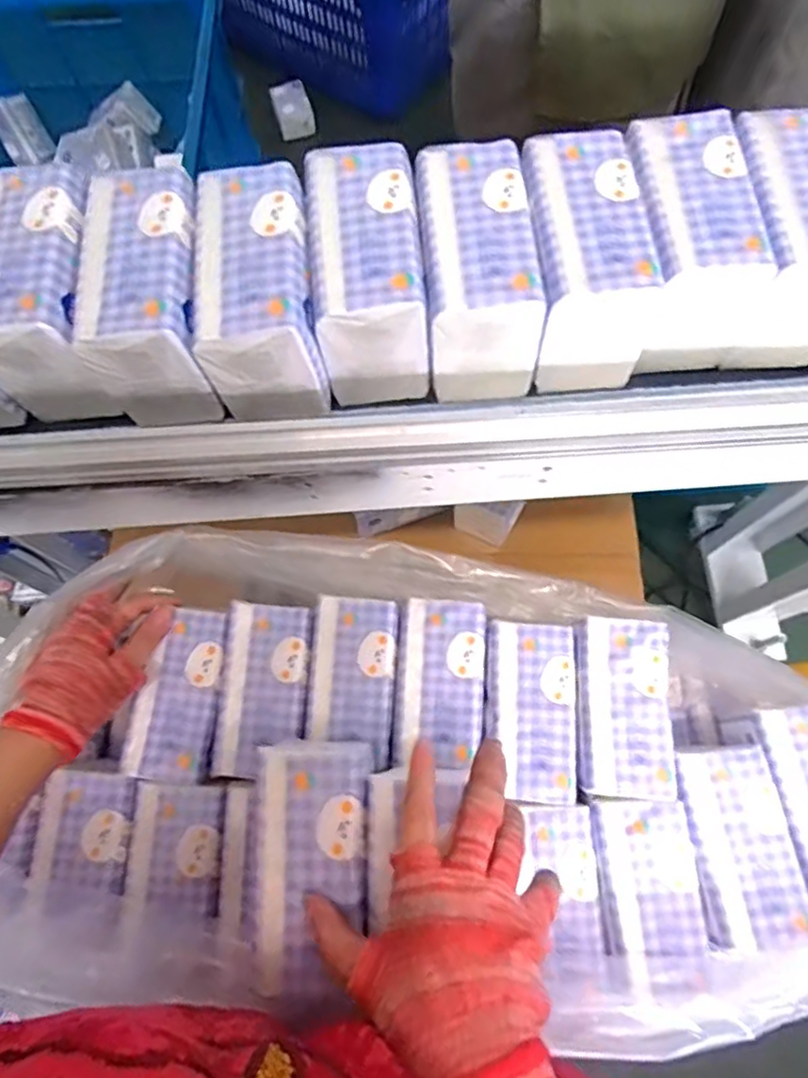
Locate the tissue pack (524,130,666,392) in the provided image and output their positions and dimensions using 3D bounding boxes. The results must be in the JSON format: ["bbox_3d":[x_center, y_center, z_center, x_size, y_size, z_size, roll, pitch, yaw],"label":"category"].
[{"bbox_3d":[0.107,-0.168,0.382,0.062,0.085,0.119,-4,71,0],"label":"tissue pack"}]

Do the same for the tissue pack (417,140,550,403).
[{"bbox_3d":[0.043,-0.159,0.382,0.063,0.086,0.125,-5,71,-1],"label":"tissue pack"}]

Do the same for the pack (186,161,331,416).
[{"bbox_3d":[-0.086,-0.146,0.374,0.066,0.076,0.122,-7,71,-1],"label":"pack"}]

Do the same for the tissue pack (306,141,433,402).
[{"bbox_3d":[-0.022,-0.156,0.380,0.063,0.081,0.129,-6,71,-1],"label":"tissue pack"}]

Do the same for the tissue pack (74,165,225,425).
[{"bbox_3d":[-0.152,-0.144,0.381,0.068,0.084,0.125,-4,71,0],"label":"tissue pack"}]

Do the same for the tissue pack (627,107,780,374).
[{"bbox_3d":[0.166,-0.176,0.380,0.065,0.079,0.130,-5,71,-1],"label":"tissue pack"}]

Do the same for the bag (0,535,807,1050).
[{"bbox_3d":[0.029,0.161,0.455,0.582,0.098,0.294,4,72,2],"label":"bag"}]

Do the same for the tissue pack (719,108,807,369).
[{"bbox_3d":[0.228,-0.182,0.382,0.061,0.085,0.120,-4,71,0],"label":"tissue pack"}]

